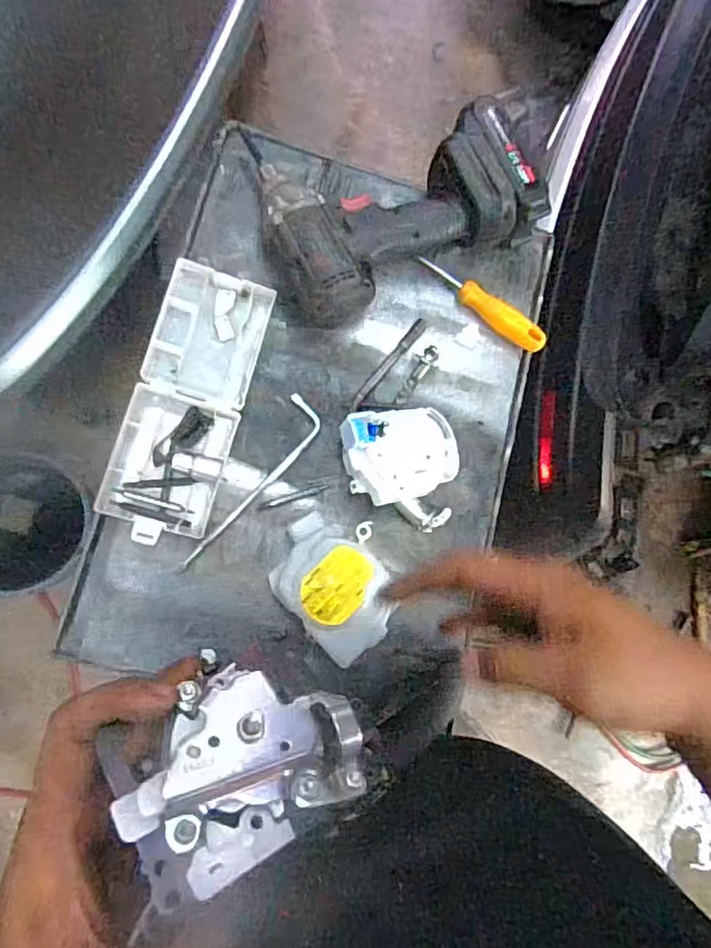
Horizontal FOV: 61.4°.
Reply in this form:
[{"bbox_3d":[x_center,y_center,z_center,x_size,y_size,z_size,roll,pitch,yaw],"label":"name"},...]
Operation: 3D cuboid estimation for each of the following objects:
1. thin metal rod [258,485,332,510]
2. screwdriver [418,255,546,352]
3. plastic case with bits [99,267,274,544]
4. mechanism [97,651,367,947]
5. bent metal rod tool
[{"bbox_3d":[-0.053,0.020,0.513,0.062,0.006,0.006,-17,85,-12],"label":"thin metal rod"},{"bbox_3d":[0.117,-0.158,0.554,0.135,0.026,0.021,36,78,-3],"label":"screwdriver"},{"bbox_3d":[-0.139,-0.061,0.498,0.090,0.031,0.235,15,79,-7],"label":"plastic case with bits"},{"bbox_3d":[-0.049,0.119,0.249,0.093,0.042,0.070,-19,80,-29],"label":"mechanism"},{"bbox_3d":[-0.084,0.012,0.507,0.034,0.011,0.174,32,78,-4],"label":"bent metal rod tool"}]

